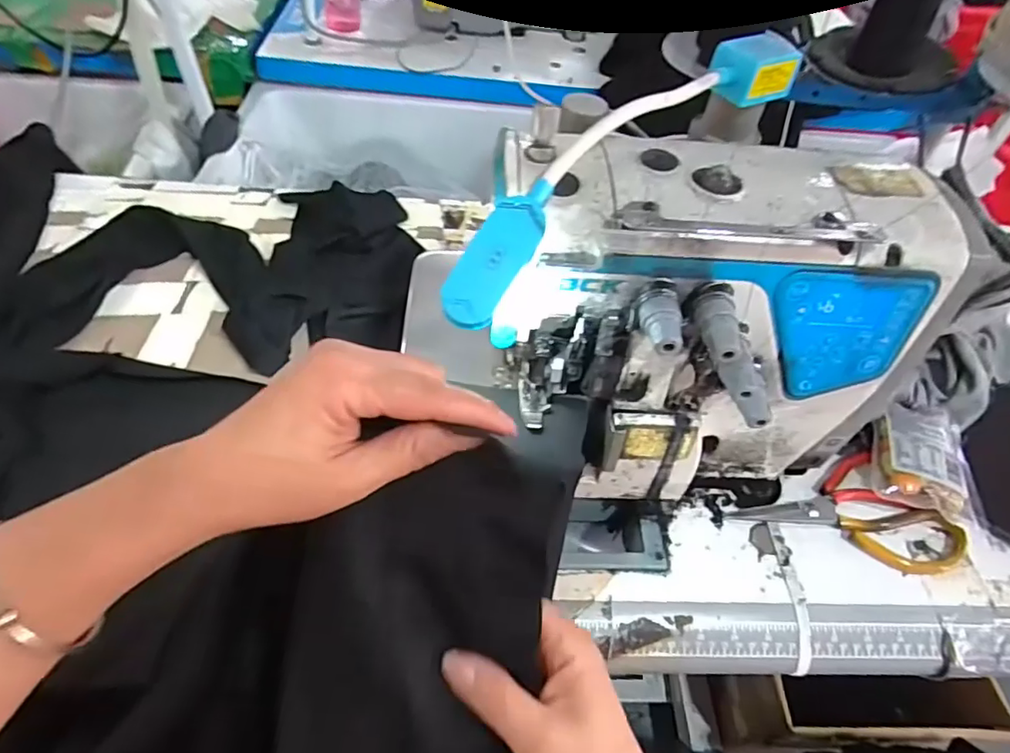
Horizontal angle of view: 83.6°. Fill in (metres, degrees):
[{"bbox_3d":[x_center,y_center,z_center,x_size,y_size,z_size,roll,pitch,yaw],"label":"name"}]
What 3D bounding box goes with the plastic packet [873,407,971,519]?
[{"bbox_3d":[0.357,0.066,0.481,0.075,0.015,0.119,24,53,13],"label":"plastic packet"}]

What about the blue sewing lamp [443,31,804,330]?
[{"bbox_3d":[0.080,-0.134,0.345,0.310,0.075,0.040,-36,63,-29],"label":"blue sewing lamp"}]

